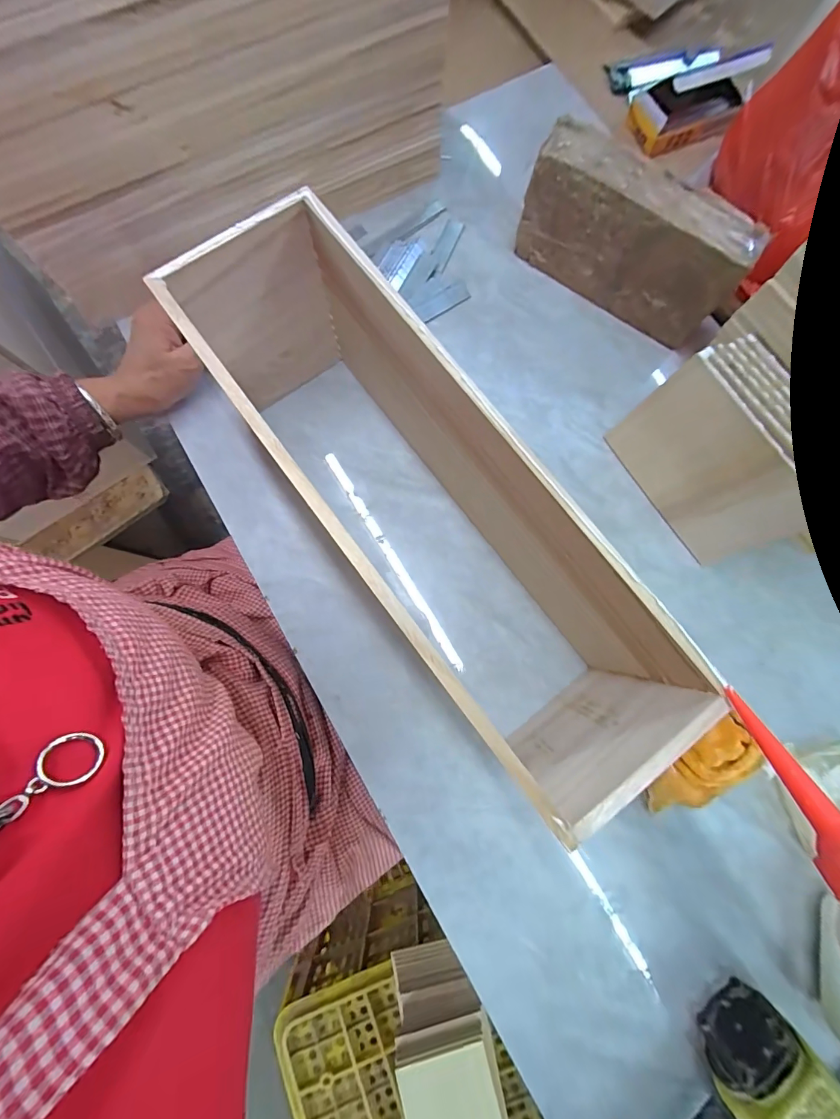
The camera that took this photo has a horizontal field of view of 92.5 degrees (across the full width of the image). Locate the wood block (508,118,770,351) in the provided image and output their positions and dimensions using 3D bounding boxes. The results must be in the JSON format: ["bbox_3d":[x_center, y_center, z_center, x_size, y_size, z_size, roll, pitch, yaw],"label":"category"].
[{"bbox_3d":[0.197,-0.300,0.383,0.204,0.110,0.047,36,81,5],"label":"wood block"}]

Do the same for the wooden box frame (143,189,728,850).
[{"bbox_3d":[-0.001,-0.035,0.301,0.119,0.165,0.398,-37,80,-7],"label":"wooden box frame"}]

